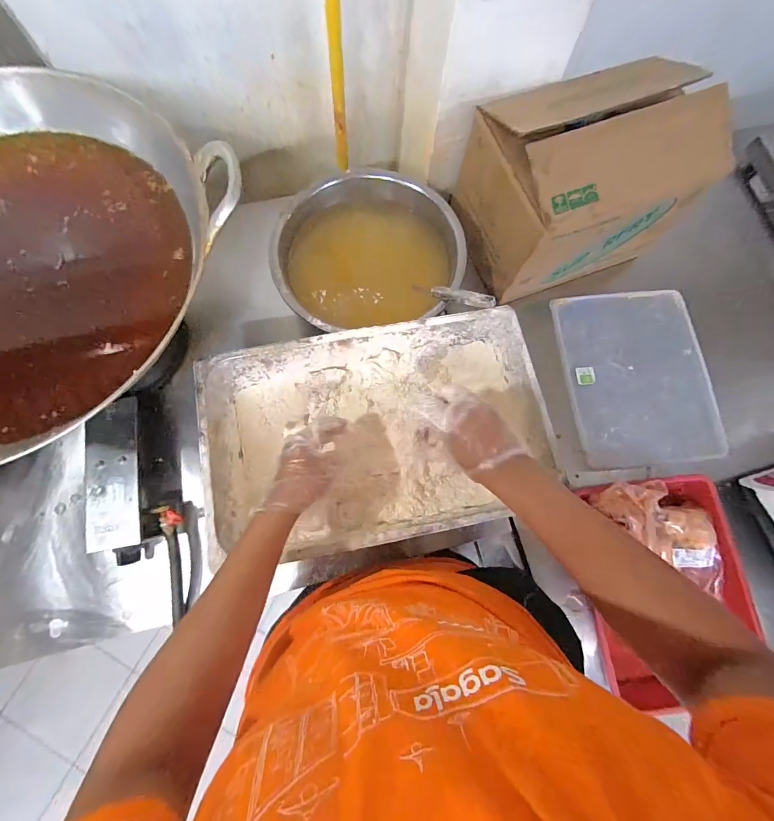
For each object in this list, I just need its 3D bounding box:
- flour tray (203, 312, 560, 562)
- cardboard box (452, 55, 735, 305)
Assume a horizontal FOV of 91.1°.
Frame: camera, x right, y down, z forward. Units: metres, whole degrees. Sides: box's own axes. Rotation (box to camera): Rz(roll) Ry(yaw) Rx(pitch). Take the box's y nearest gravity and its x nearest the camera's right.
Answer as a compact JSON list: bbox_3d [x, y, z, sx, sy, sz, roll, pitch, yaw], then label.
[{"bbox_3d":[-0.015,0.041,0.634,0.510,0.135,0.321,-11,77,-4],"label":"flour tray"},{"bbox_3d":[0.343,-0.411,0.690,0.350,0.254,0.263,-22,78,-7],"label":"cardboard box"}]

